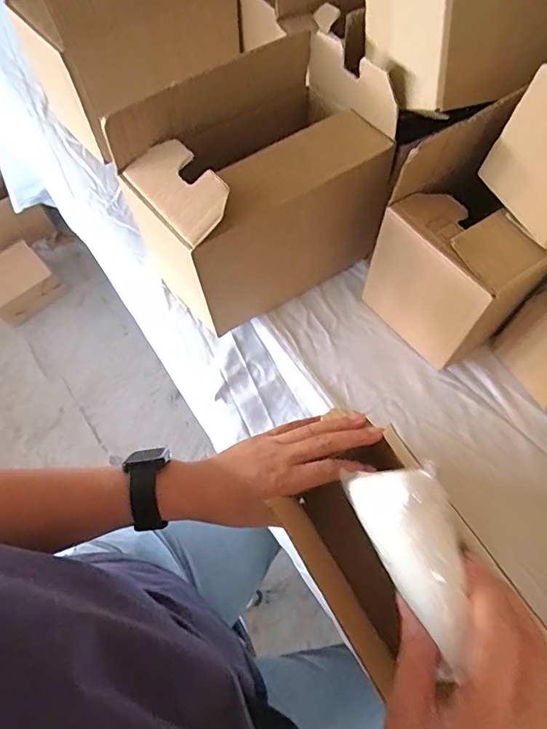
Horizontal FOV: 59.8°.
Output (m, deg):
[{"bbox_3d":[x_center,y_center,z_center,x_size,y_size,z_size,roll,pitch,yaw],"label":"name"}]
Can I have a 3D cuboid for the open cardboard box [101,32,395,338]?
[{"bbox_3d":[-0.016,-0.177,0.513,0.228,0.208,0.145,-30,71,-12],"label":"open cardboard box"}]

